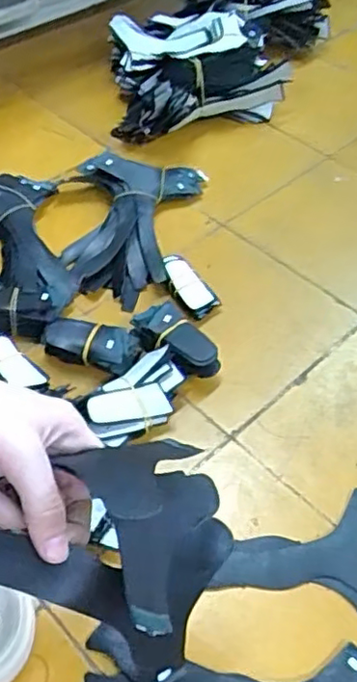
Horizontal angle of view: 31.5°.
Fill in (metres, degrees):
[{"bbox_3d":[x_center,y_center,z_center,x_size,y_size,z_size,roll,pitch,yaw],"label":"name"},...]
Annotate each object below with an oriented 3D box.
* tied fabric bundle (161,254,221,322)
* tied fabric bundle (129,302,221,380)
[{"bbox_3d":[0.007,-0.056,0.650,0.033,0.019,0.079,-27,56,-22],"label":"tied fabric bundle"},{"bbox_3d":[-0.006,0.002,0.594,0.043,0.033,0.096,-30,57,-24],"label":"tied fabric bundle"}]

